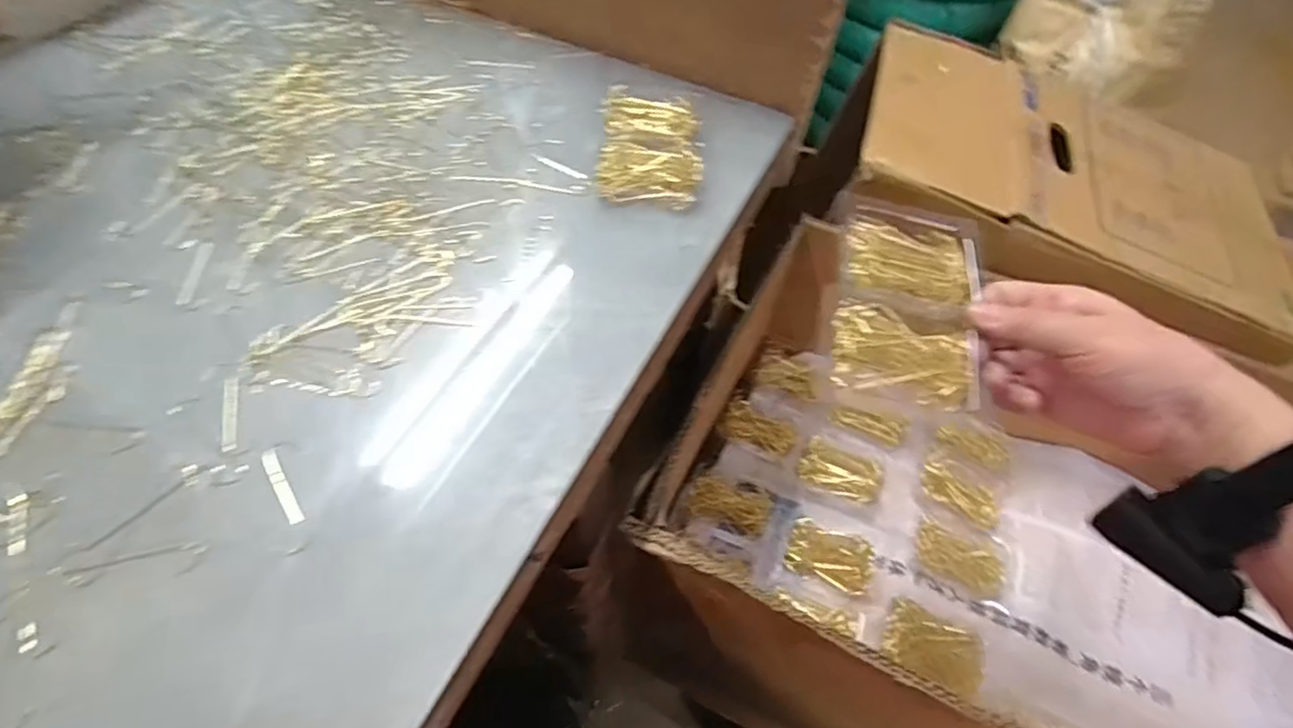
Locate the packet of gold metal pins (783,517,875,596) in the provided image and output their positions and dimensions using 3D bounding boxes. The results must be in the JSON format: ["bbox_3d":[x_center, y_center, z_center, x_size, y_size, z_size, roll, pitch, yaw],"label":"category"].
[{"bbox_3d":[0.156,0.160,0.525,0.070,0.012,0.049,22,56,11],"label":"packet of gold metal pins"}]

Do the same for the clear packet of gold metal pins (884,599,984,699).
[{"bbox_3d":[0.221,0.216,0.479,0.069,0.027,0.052,28,58,15],"label":"clear packet of gold metal pins"}]

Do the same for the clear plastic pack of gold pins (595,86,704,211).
[{"bbox_3d":[0.002,-0.164,0.463,0.072,0.022,0.117,3,55,-2],"label":"clear plastic pack of gold pins"}]

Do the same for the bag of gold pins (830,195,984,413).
[{"bbox_3d":[0.149,-0.041,0.355,0.086,0.018,0.140,7,64,-1],"label":"bag of gold pins"}]

